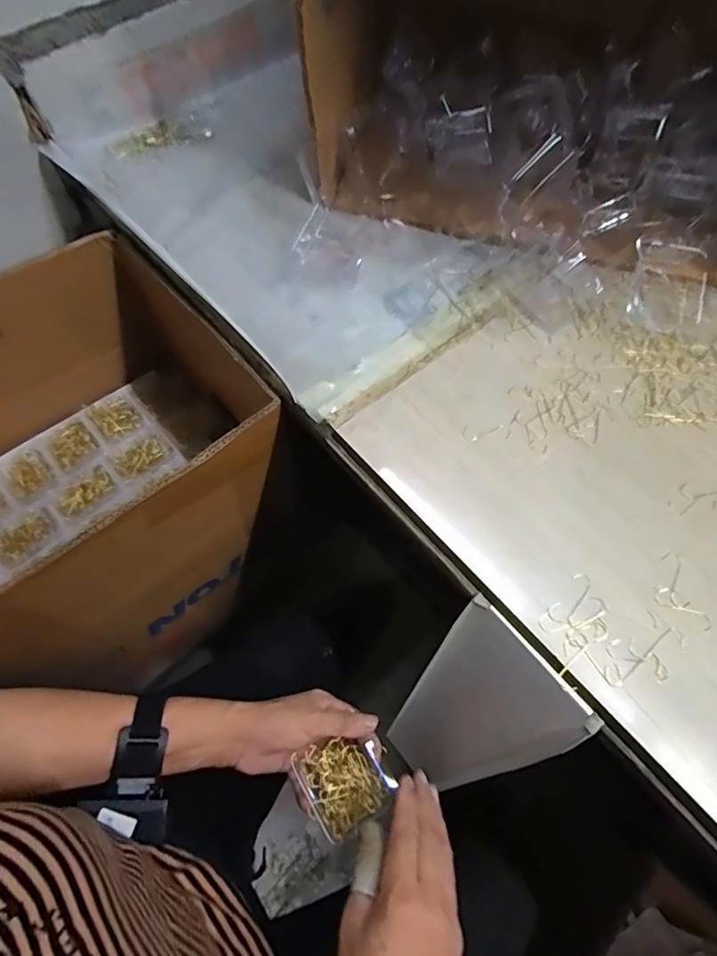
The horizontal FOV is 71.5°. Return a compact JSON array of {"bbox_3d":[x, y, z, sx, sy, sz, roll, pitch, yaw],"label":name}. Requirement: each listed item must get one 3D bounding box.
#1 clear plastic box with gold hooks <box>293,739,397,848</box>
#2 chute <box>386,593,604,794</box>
[{"bbox_3d":[-0.010,0.262,0.432,0.071,0.014,0.067,-32,69,-15],"label":"clear plastic box with gold hooks"},{"bbox_3d":[0.092,0.187,0.393,0.111,0.154,0.013,42,26,18],"label":"chute"}]

